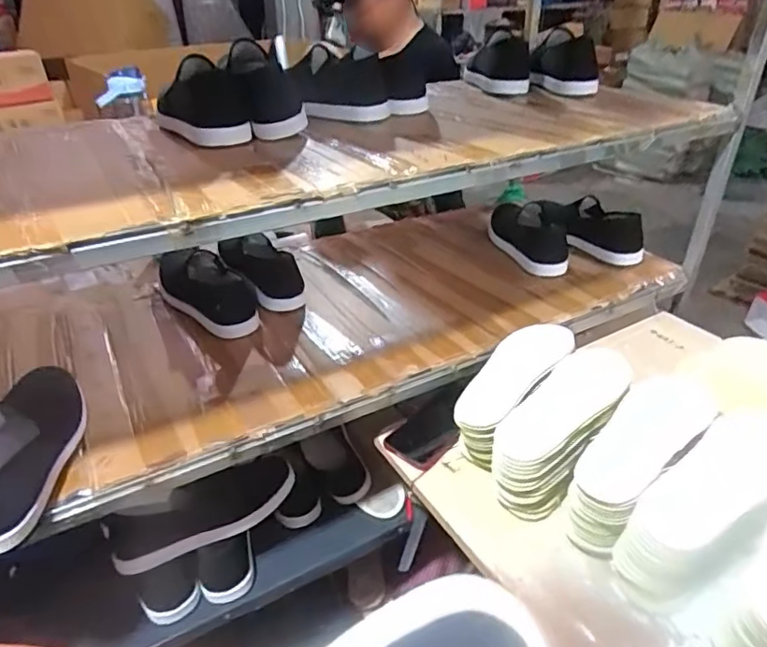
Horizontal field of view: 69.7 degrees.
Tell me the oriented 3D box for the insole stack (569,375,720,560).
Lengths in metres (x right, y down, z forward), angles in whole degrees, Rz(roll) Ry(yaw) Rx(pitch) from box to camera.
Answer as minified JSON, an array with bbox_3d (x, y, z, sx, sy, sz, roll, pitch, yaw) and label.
[{"bbox_3d":[0.312,0.172,0.658,0.086,0.136,0.251,23,41,40],"label":"insole stack"}]

